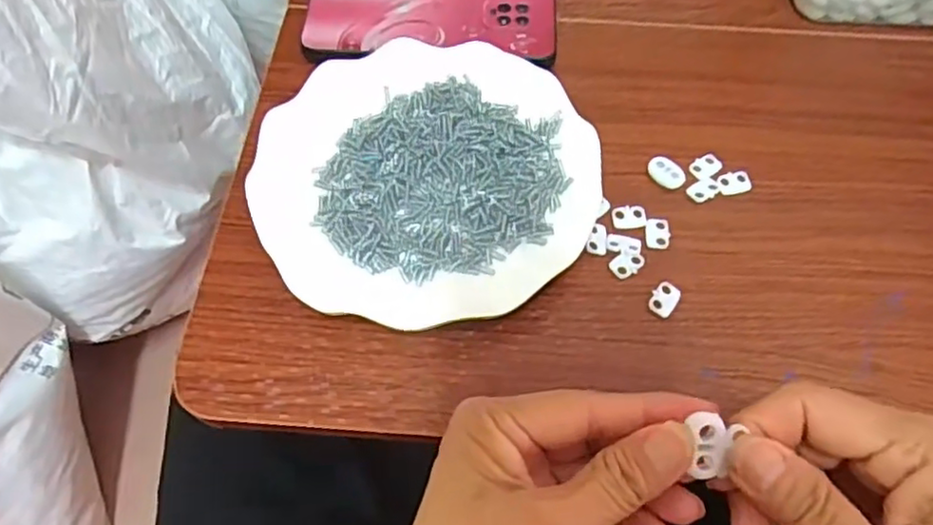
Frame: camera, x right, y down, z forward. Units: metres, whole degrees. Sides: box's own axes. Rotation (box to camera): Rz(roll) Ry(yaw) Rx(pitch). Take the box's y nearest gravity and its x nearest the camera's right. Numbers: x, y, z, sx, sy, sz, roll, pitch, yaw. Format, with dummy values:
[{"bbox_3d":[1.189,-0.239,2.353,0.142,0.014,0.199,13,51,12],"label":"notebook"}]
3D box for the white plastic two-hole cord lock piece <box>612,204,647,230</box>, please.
[{"bbox_3d":[0.091,-0.026,0.359,0.019,0.004,0.015,-5,61,-3],"label":"white plastic two-hole cord lock piece"}]

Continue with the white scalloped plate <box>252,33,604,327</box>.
[{"bbox_3d":[-0.023,-0.050,0.359,0.180,0.018,0.181,0,61,0],"label":"white scalloped plate"}]

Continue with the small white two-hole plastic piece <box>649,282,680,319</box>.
[{"bbox_3d":[0.103,0.019,0.334,0.013,0.004,0.019,34,66,17],"label":"small white two-hole plastic piece"}]

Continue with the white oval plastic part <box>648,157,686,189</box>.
[{"bbox_3d":[0.116,-0.052,0.372,0.015,0.005,0.022,-36,67,-18],"label":"white oval plastic part"}]

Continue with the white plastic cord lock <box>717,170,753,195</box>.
[{"bbox_3d":[0.155,-0.047,0.373,0.020,0.004,0.013,-7,61,-4],"label":"white plastic cord lock"}]

